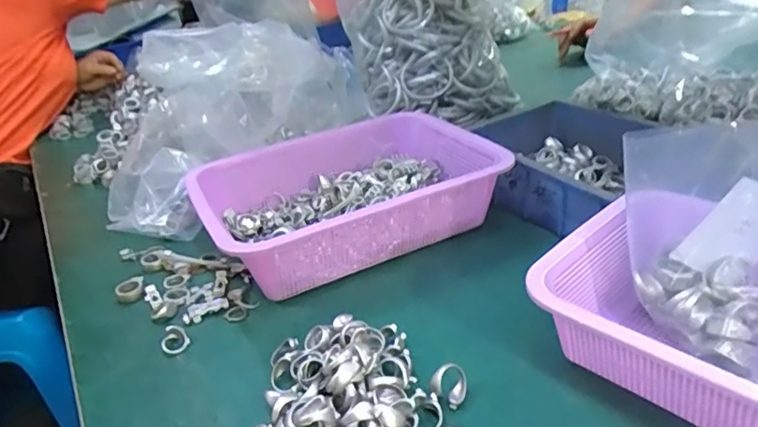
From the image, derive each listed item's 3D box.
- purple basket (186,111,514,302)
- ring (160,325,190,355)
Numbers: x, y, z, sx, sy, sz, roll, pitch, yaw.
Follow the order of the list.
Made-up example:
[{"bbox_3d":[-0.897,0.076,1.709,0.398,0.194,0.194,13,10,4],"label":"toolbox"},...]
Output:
[{"bbox_3d":[-0.034,-0.018,0.598,0.301,0.085,0.238,-18,30,-19],"label":"purple basket"},{"bbox_3d":[-0.177,0.109,0.474,0.022,0.012,0.032,-22,31,-26],"label":"ring"}]

